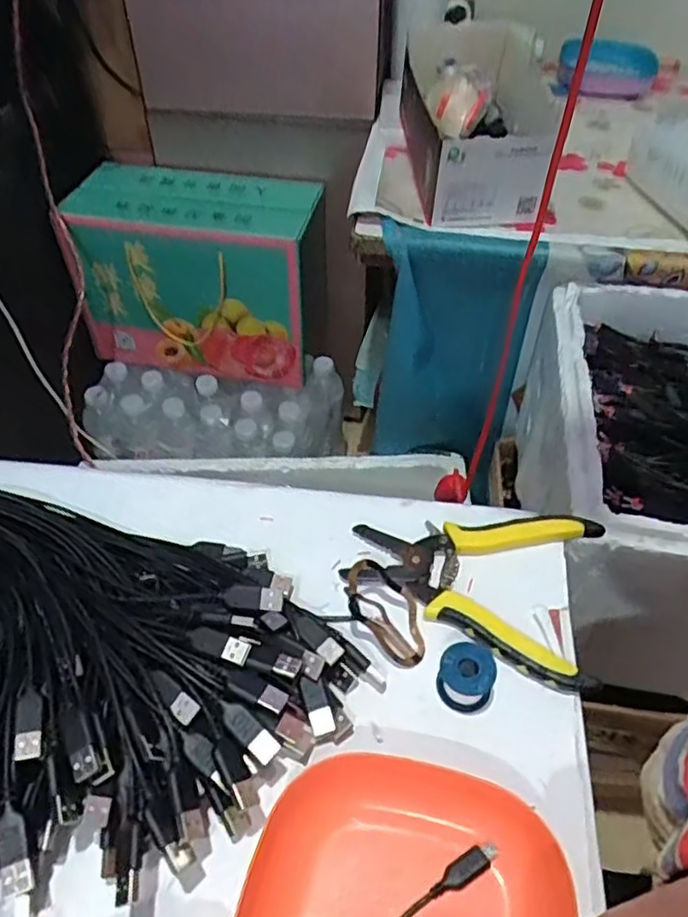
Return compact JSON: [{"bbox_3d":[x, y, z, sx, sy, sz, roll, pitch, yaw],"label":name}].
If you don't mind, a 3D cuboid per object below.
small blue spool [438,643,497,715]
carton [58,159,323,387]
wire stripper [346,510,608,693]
[{"bbox_3d":[0.068,0.121,0.366,0.030,0.026,0.029,0,48,0],"label":"small blue spool"},{"bbox_3d":[-0.196,-0.263,0.954,0.318,0.235,0.171,11,48,8],"label":"carton"},{"bbox_3d":[0.081,0.069,0.420,0.154,0.020,0.117,15,49,14],"label":"wire stripper"}]

